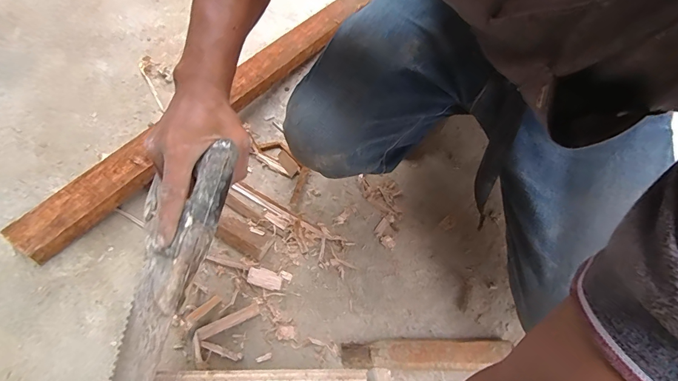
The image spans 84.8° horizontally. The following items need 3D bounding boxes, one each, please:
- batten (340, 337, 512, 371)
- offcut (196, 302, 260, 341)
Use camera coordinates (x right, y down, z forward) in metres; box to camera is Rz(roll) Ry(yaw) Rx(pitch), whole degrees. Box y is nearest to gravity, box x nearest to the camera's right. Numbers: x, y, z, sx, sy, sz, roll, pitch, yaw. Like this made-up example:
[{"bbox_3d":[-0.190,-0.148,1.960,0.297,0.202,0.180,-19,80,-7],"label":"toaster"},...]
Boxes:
[{"bbox_3d":[0.114,0.216,0.493,0.216,0.027,0.038,1,59,-4],"label":"batten"},{"bbox_3d":[-0.147,0.173,0.494,0.083,0.012,0.018,-17,60,-36],"label":"offcut"}]

